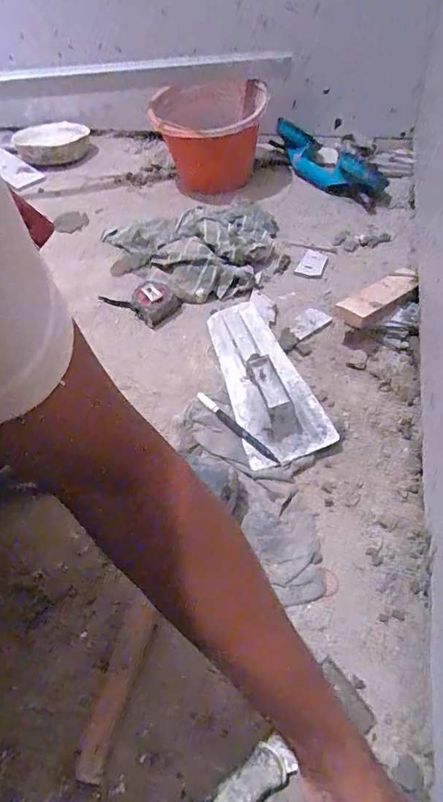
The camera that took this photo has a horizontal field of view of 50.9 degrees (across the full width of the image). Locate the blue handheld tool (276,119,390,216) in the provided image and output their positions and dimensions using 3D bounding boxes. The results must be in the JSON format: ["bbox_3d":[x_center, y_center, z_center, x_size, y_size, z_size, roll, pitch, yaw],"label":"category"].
[{"bbox_3d":[0.232,-0.501,0.996,0.303,0.087,0.086,41,63,17],"label":"blue handheld tool"}]

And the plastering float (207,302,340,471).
[{"bbox_3d":[0.051,-0.057,0.648,0.110,0.056,0.311,-13,51,-7],"label":"plastering float"}]

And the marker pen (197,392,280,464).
[{"bbox_3d":[0.019,0.034,0.608,0.013,0.012,0.151,-35,56,-22],"label":"marker pen"}]

